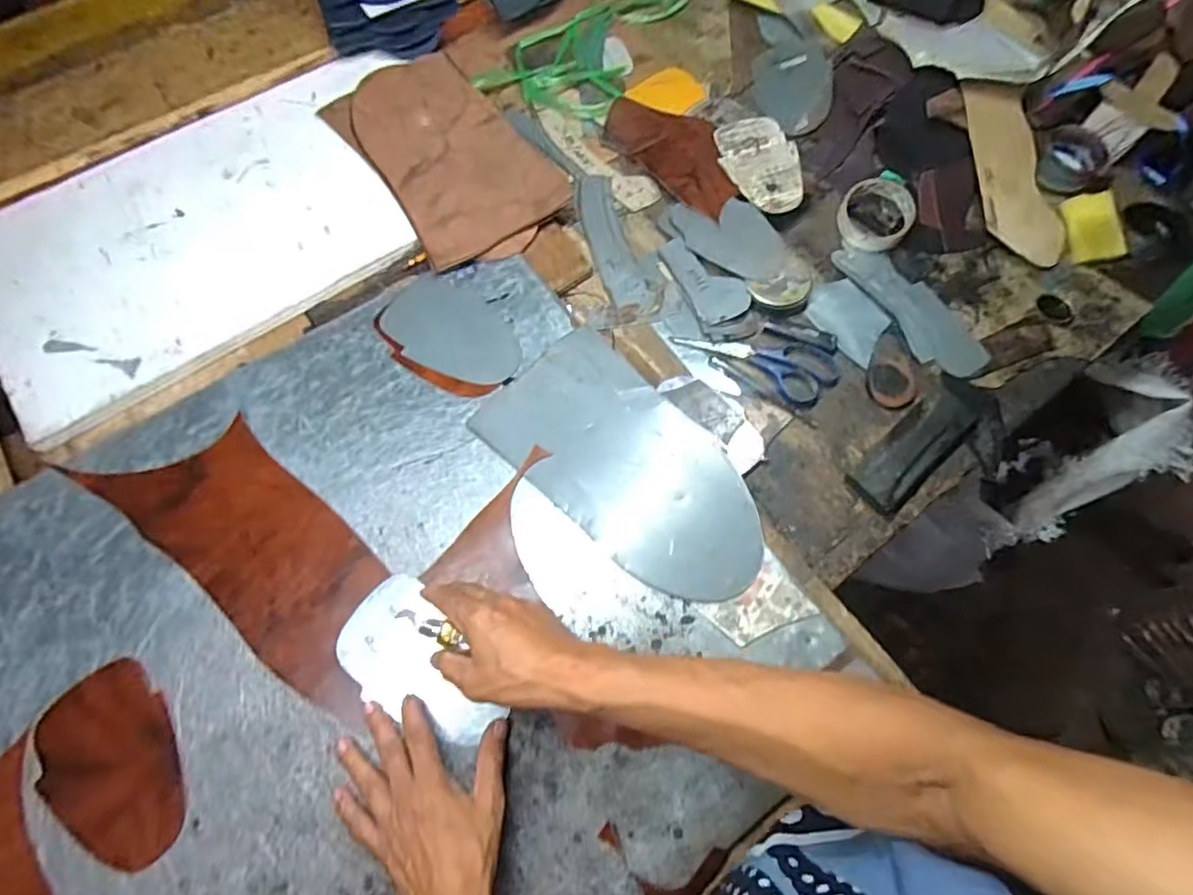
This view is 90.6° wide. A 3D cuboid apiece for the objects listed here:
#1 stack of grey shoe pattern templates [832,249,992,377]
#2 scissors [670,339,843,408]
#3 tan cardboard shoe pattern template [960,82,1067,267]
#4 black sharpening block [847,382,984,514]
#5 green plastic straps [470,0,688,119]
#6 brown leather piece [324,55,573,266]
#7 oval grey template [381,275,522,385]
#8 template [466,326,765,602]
[{"bbox_3d":[0.374,-0.168,0.700,0.078,0.005,0.206,-25,67,-10],"label":"stack of grey shoe pattern templates"},{"bbox_3d":[0.177,-0.103,0.647,0.173,0.007,0.078,29,73,9],"label":"scissors"},{"bbox_3d":[0.514,-0.341,0.733,0.097,0.015,0.239,-14,86,-8],"label":"tan cardboard shoe pattern template"},{"bbox_3d":[0.329,0.000,0.604,0.169,0.021,0.056,-39,75,-13],"label":"black sharpening block"},{"bbox_3d":[-0.011,-0.590,0.858,0.181,0.031,0.332,24,72,8],"label":"green plastic straps"},{"bbox_3d":[-0.185,-0.359,0.727,0.181,0.032,0.307,-34,74,-12],"label":"brown leather piece"},{"bbox_3d":[-0.157,-0.130,0.653,0.166,0.004,0.103,26,69,11],"label":"oval grey template"},{"bbox_3d":[0.033,0.015,0.580,0.302,0.008,0.159,42,76,18],"label":"template"}]

